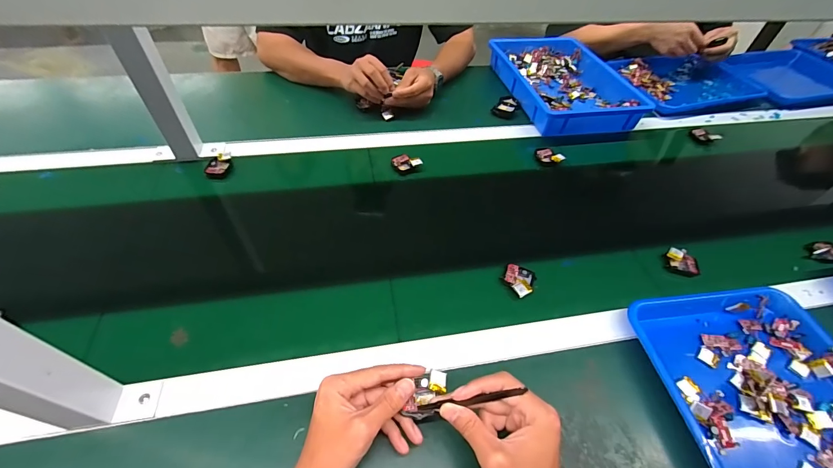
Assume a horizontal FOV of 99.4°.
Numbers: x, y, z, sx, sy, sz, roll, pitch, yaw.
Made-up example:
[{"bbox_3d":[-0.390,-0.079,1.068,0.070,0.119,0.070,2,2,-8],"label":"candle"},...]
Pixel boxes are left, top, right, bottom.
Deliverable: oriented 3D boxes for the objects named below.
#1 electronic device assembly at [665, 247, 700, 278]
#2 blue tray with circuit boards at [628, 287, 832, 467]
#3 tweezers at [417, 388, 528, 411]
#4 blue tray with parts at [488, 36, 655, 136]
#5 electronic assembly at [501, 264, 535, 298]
[{"bbox_3d":[0.410,0.043,0.546,0.040,0.020,0.042,2,51,-2],"label":"electronic device assembly"},{"bbox_3d":[0.418,0.218,0.388,0.252,0.038,0.346,-3,51,-6],"label":"blue tray with circuit boards"},{"bbox_3d":[0.049,0.152,0.323,0.103,0.009,0.007,-18,48,17],"label":"tweezers"},{"bbox_3d":[0.360,-0.372,0.855,0.278,0.048,0.367,-7,48,-12],"label":"blue tray with parts"},{"bbox_3d":[0.145,0.067,0.503,0.042,0.015,0.049,22,53,14],"label":"electronic assembly"}]

